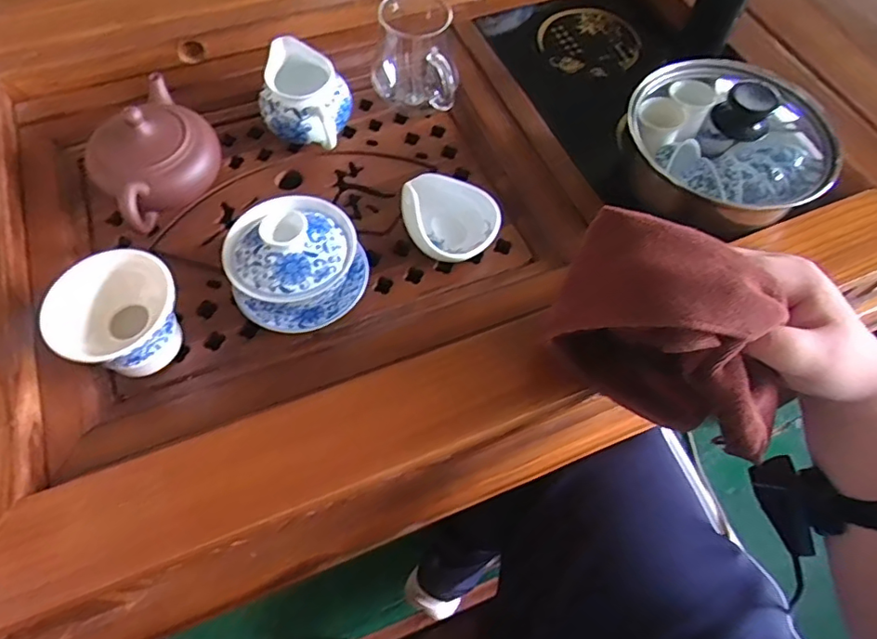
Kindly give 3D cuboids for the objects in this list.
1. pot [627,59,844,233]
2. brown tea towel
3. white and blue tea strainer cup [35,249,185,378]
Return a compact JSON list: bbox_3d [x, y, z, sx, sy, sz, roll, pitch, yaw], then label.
[{"bbox_3d":[0.238,-0.151,0.453,0.156,0.078,0.157,1,61,-2],"label":"pot"},{"bbox_3d":[0.148,0.009,0.341,0.148,0.101,0.069,23,63,10],"label":"brown tea towel"},{"bbox_3d":[-0.223,0.001,0.397,0.083,0.057,0.081,1,61,-2],"label":"white and blue tea strainer cup"}]

